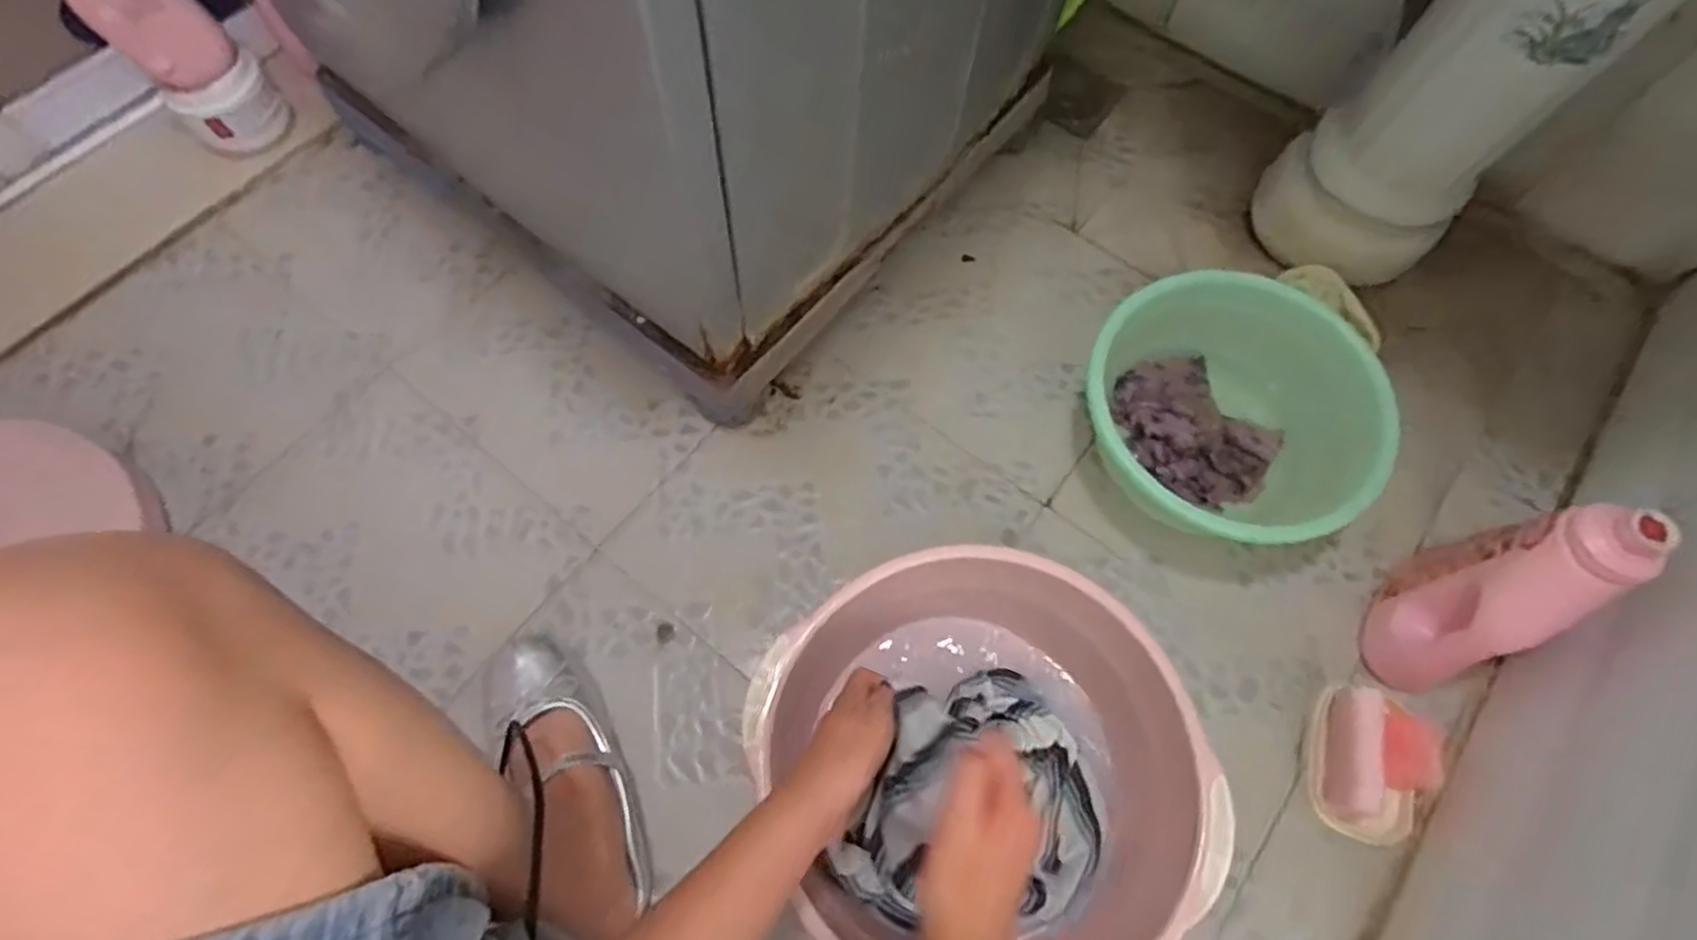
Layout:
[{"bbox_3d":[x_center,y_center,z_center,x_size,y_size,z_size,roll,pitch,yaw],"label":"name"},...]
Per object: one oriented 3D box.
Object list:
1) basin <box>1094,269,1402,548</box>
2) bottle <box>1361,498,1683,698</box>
[{"bbox_3d":[0.339,-0.041,0.710,0.231,0.126,0.253,-24,71,-11],"label":"basin"},{"bbox_3d":[0.505,0.107,0.603,0.064,0.221,0.106,40,72,13],"label":"bottle"}]

